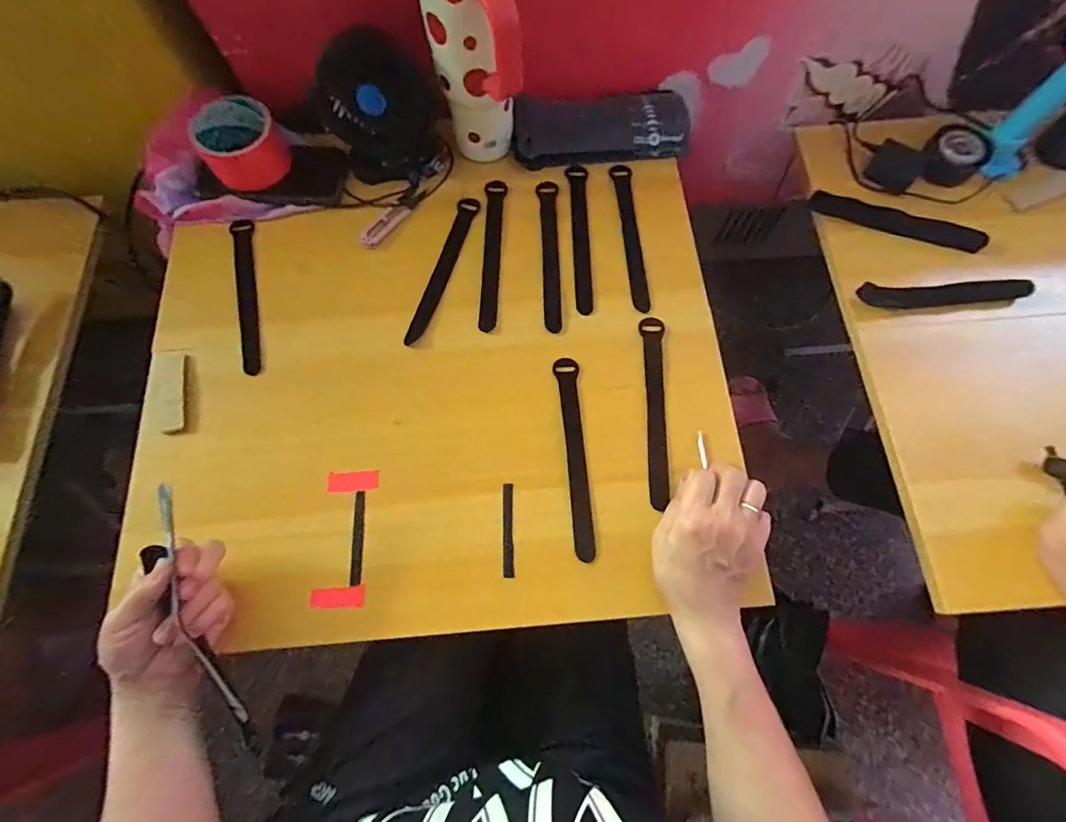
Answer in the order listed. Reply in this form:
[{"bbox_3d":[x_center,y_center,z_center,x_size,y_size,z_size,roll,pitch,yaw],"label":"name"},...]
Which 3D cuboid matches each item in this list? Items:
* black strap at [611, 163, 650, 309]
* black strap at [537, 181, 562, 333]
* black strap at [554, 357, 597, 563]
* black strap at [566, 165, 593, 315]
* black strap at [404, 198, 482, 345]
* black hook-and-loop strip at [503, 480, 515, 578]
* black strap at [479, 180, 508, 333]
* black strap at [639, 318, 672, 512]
[{"bbox_3d":[0.111,-0.200,0.531,0.020,0.004,0.195,-4,72,-1],"label":"black strap"},{"bbox_3d":[0.019,-0.178,0.523,0.022,0.004,0.197,0,72,0],"label":"black strap"},{"bbox_3d":[0.040,0.040,0.451,0.022,0.004,0.196,-3,72,-1],"label":"black strap"},{"bbox_3d":[0.055,-0.200,0.533,0.022,0.006,0.201,-2,72,0],"label":"black strap"},{"bbox_3d":[-0.098,-0.157,0.518,0.022,0.004,0.191,18,74,-5],"label":"black strap"},{"bbox_3d":[-0.023,0.110,0.434,0.010,0.004,0.083,-2,72,0],"label":"black hook-and-loop strip"},{"bbox_3d":[-0.046,-0.180,0.528,0.020,0.006,0.199,2,72,1],"label":"black strap"},{"bbox_3d":[0.122,-0.003,0.465,0.022,0.006,0.194,1,72,1],"label":"black strap"}]

